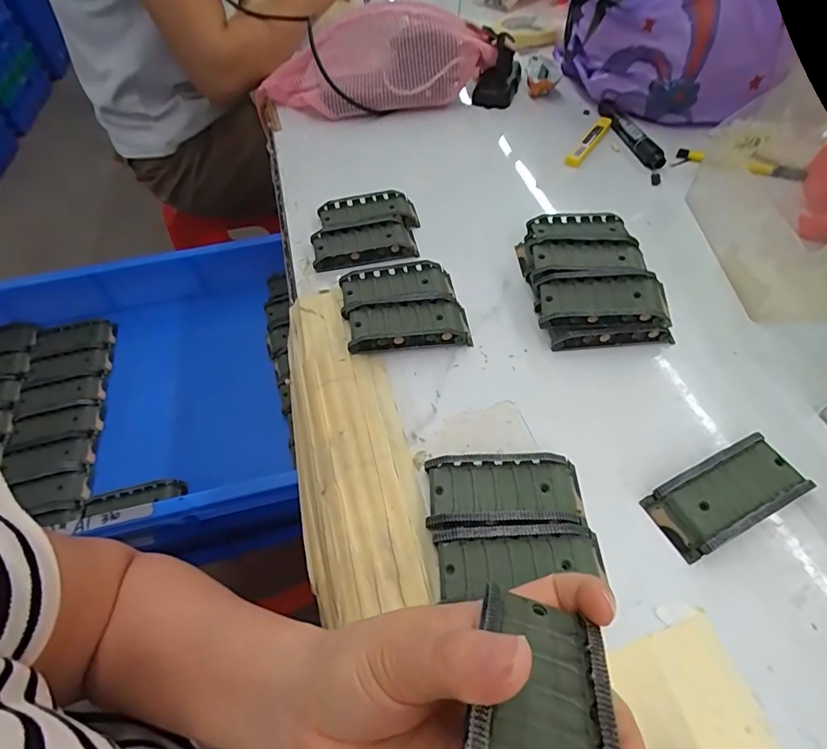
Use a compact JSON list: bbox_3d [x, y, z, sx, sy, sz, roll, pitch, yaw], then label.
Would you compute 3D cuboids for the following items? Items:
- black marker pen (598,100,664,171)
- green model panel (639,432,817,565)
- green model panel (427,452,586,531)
[{"bbox_3d":[0.251,-0.282,0.553,0.018,0.023,0.138,-11,55,-4],"label":"black marker pen"},{"bbox_3d":[0.196,0.073,0.293,0.095,0.018,0.043,-23,56,-13],"label":"green model panel"},{"bbox_3d":[0.058,0.075,0.298,0.096,0.020,0.045,-1,54,3],"label":"green model panel"}]

